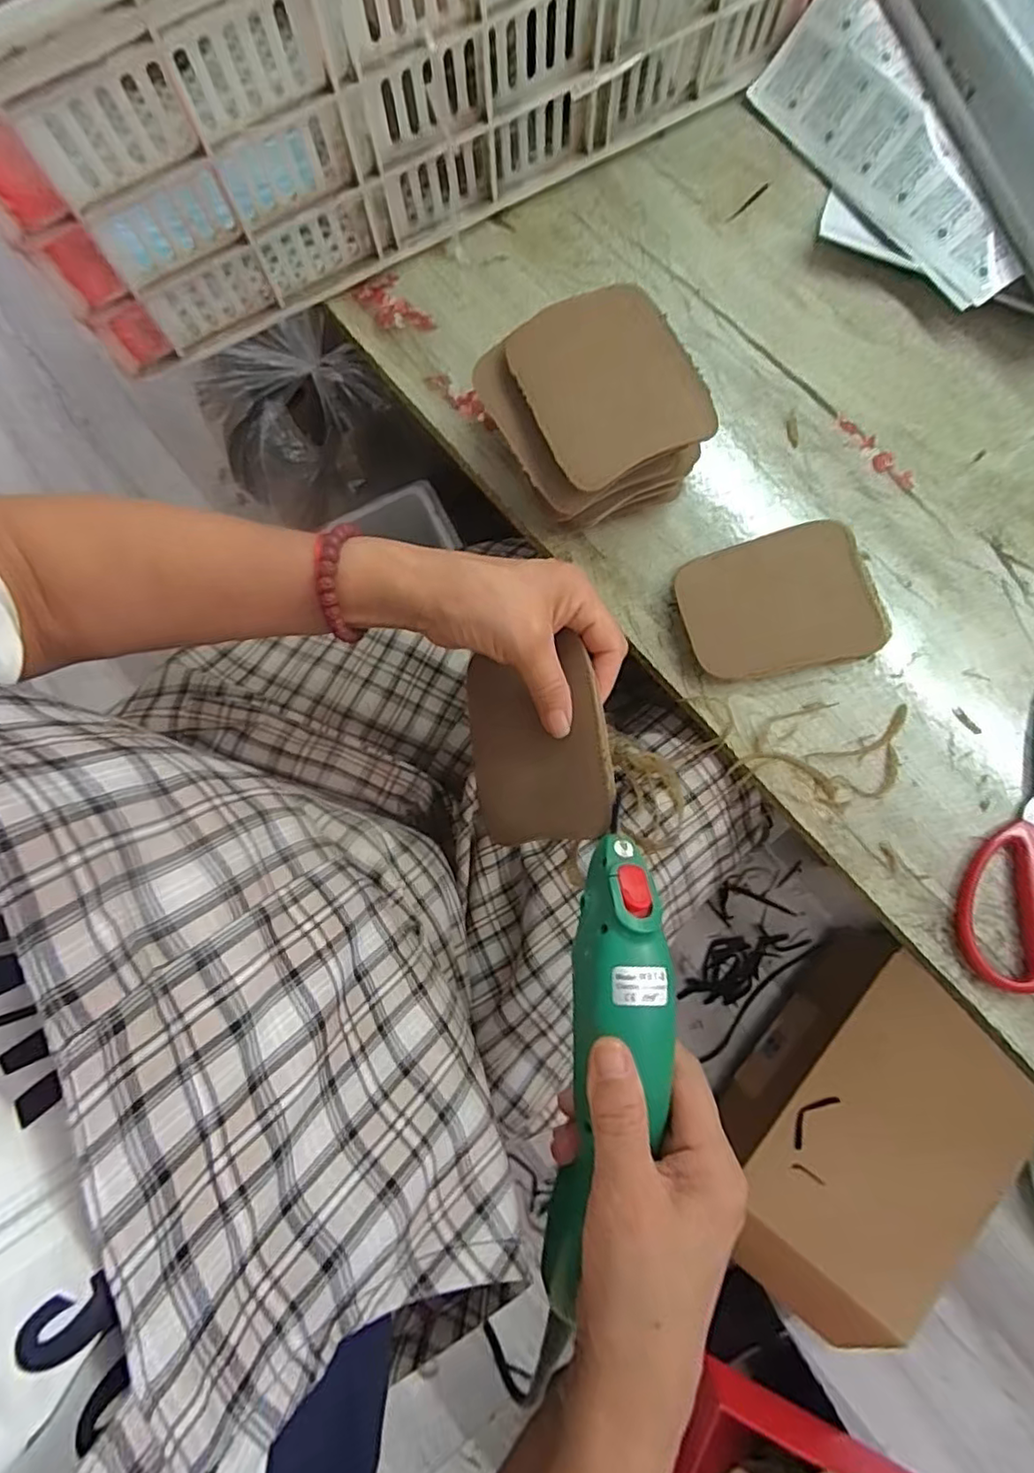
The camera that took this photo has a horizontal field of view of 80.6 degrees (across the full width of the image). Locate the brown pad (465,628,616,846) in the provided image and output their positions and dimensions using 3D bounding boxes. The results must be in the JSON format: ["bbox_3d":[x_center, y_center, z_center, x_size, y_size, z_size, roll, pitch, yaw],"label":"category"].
[{"bbox_3d":[0.009,0.005,0.341,0.092,0.007,0.105,-13,79,39],"label":"brown pad"}]

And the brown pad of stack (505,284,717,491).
[{"bbox_3d":[0.053,-0.205,0.349,0.097,0.013,0.114,-26,80,-2],"label":"brown pad of stack"}]

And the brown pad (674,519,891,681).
[{"bbox_3d":[0.167,-0.084,0.389,0.118,0.019,0.088,-13,79,-1],"label":"brown pad"}]

